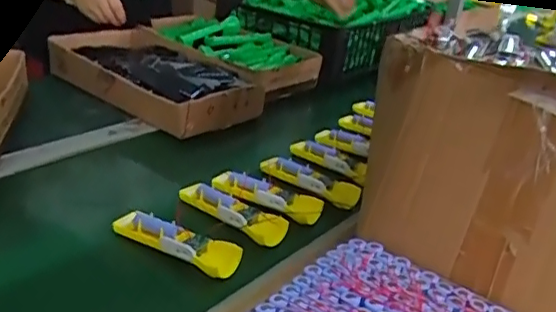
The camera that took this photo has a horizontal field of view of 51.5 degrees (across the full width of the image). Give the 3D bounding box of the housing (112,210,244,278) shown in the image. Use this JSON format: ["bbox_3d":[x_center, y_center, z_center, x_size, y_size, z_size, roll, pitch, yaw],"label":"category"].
[{"bbox_3d":[-0.120,0.103,0.671,0.156,0.032,0.042,17,27,19],"label":"housing"}]

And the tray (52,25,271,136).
[{"bbox_3d":[-0.220,-0.147,1.034,0.372,0.082,0.195,24,30,30],"label":"tray"}]

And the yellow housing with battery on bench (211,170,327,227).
[{"bbox_3d":[-0.015,0.049,0.779,0.163,0.026,0.046,19,27,22],"label":"yellow housing with battery on bench"}]

